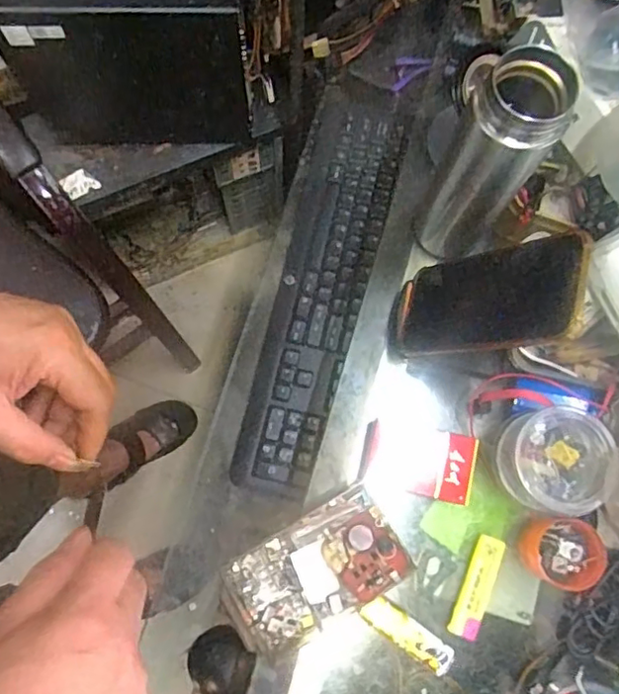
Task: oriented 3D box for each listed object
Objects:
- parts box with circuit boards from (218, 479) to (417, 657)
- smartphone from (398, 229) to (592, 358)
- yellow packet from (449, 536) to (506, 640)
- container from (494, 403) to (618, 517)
[{"bbox_3d":[0.004,0.178,0.482,0.140,0.043,0.079,-30,80,-8],"label":"parts box with circuit boards"},{"bbox_3d":[0.137,-0.038,0.464,0.016,0.167,0.086,27,73,-28],"label":"smartphone"},{"bbox_3d":[0.137,0.195,0.493,0.023,0.009,0.081,25,78,4],"label":"yellow packet"},{"bbox_3d":[0.190,0.088,0.468,0.073,0.051,0.077,0,77,-2],"label":"container"}]

